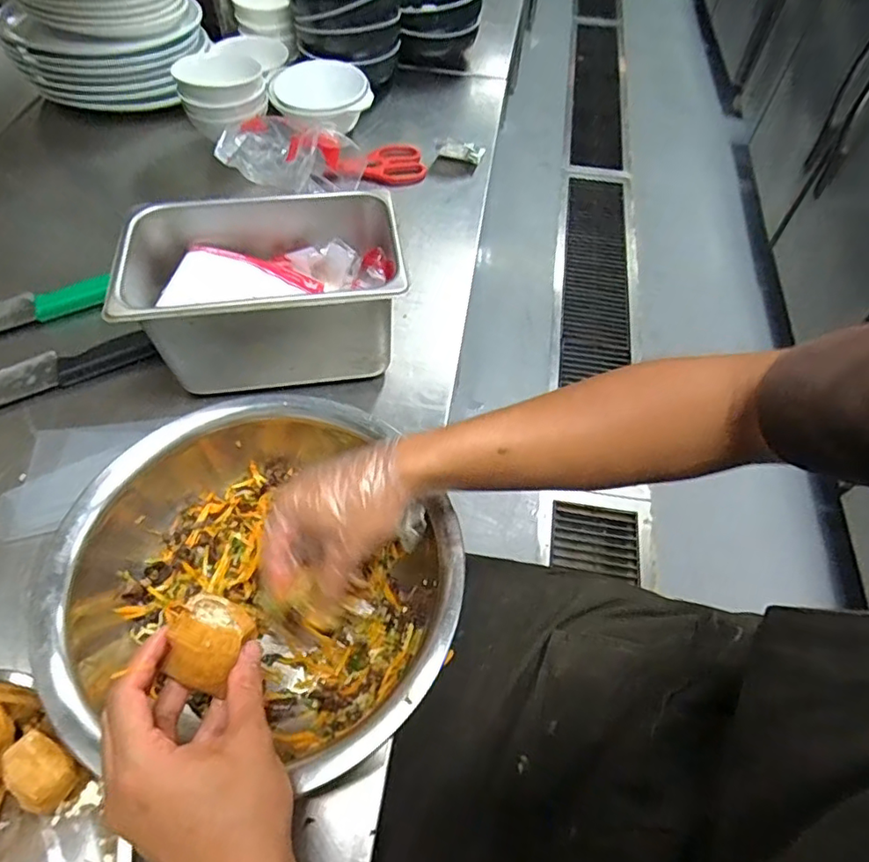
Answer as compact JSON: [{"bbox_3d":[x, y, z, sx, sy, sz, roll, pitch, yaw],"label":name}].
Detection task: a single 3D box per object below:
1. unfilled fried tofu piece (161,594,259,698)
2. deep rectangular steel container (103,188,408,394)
[{"bbox_3d":[-0.134,0.123,0.340,0.039,0.032,0.048,22,58,13],"label":"unfilled fried tofu piece"},{"bbox_3d":[-0.165,-0.142,0.584,0.258,0.123,0.169,-7,57,-7],"label":"deep rectangular steel container"}]

